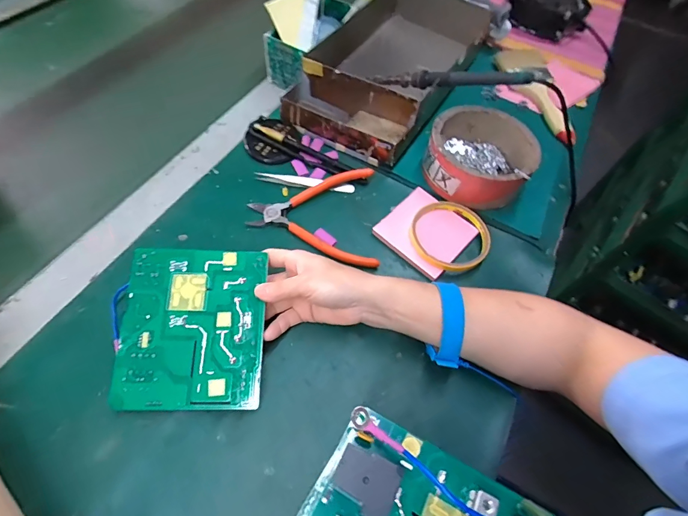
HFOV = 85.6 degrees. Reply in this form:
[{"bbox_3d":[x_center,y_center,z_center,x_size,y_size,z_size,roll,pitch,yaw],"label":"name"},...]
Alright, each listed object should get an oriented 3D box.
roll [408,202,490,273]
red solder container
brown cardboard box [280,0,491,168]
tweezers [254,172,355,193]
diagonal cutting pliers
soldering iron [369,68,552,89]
[{"bbox_3d":[0.115,-0.025,0.404,0.085,0.015,0.083,2,59,-3],"label":"roll"},{"bbox_3d":[0.164,-0.123,0.448,0.122,0.052,0.130,30,61,13],"label":"red solder container"},{"bbox_3d":[0.069,-0.268,0.517,0.178,0.069,0.322,30,61,13],"label":"brown cardboard box"},{"bbox_3d":[-0.045,-0.089,0.433,0.114,0.013,0.014,6,59,-1],"label":"tweezers"},{"bbox_3d":[-0.035,-0.049,0.408,0.137,0.021,0.121,2,59,-3],"label":"diagonal cutting pliers"},{"bbox_3d":[0.128,-0.214,0.446,0.213,0.020,0.017,17,56,34],"label":"soldering iron"}]

